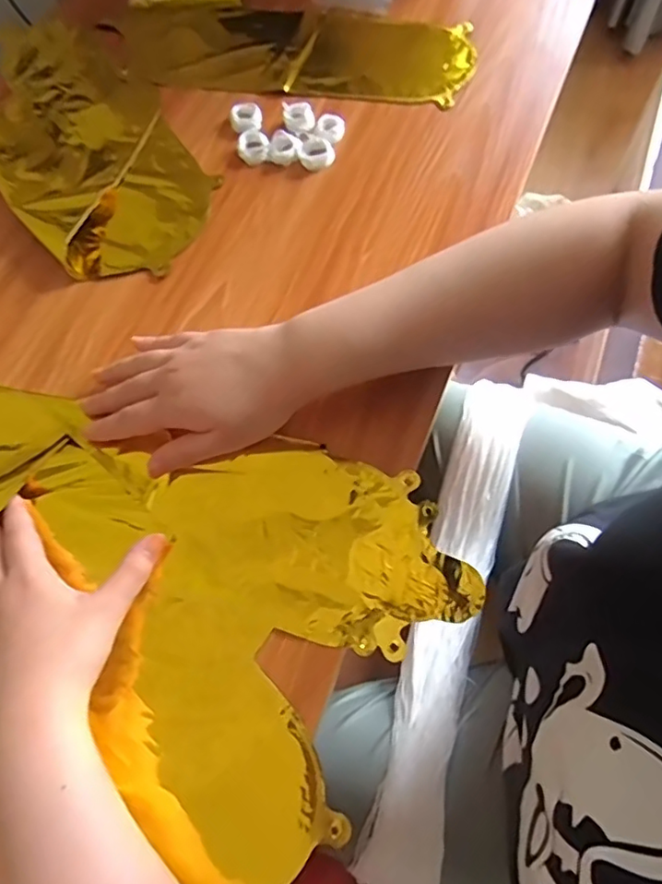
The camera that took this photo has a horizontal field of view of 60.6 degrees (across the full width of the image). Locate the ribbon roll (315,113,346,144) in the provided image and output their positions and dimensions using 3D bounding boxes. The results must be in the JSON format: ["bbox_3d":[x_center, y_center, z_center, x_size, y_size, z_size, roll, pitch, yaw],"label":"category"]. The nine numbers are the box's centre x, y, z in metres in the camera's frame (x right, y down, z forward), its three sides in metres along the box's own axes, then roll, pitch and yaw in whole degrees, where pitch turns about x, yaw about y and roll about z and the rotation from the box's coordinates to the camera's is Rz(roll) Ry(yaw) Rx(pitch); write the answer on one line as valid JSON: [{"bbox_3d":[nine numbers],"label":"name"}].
[{"bbox_3d":[-0.001,-0.286,0.519,0.026,0.012,0.026,-1,67,3],"label":"ribbon roll"}]

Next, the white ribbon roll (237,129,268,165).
[{"bbox_3d":[-0.071,-0.270,0.518,0.027,0.009,0.034,-13,67,-3],"label":"white ribbon roll"}]

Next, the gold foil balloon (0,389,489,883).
[{"bbox_3d":[-0.115,0.056,0.390,0.393,0.025,0.245,39,74,17],"label":"gold foil balloon"}]

